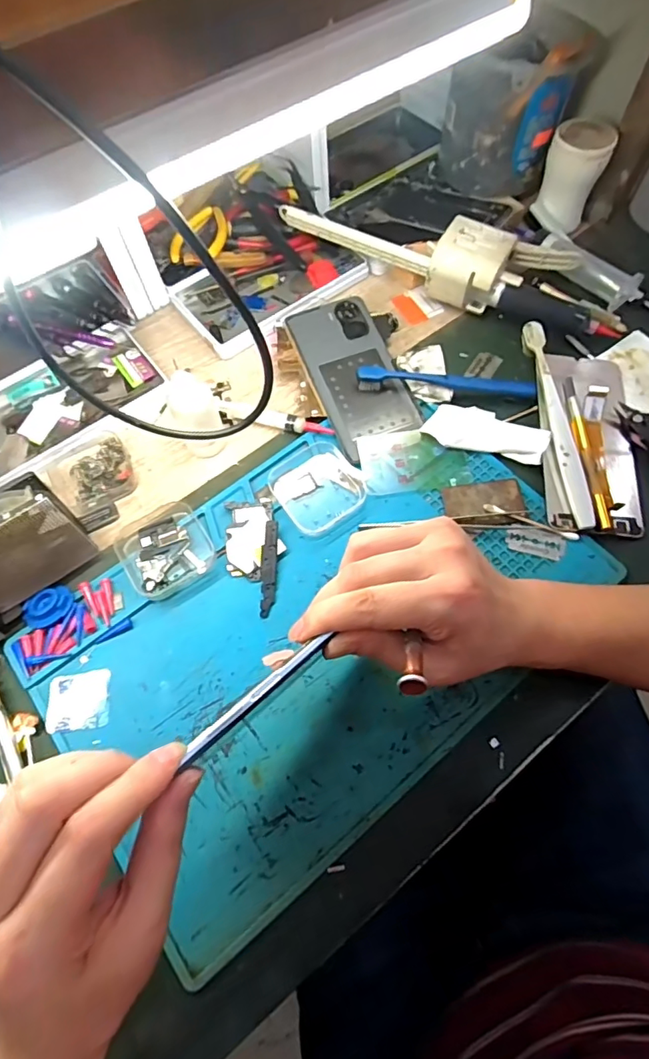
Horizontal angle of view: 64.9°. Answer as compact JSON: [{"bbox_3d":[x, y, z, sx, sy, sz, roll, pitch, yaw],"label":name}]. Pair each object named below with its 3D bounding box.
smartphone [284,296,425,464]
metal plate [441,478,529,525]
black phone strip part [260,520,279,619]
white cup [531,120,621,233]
[{"bbox_3d":[0.025,-0.138,0.446,0.074,0.013,0.154,-20,66,-7],"label":"smartphone"},{"bbox_3d":[0.124,-0.020,0.393,0.059,0.004,0.037,-8,65,-2],"label":"metal plate"},{"bbox_3d":[-0.041,0.029,0.376,0.011,0.004,0.070,6,74,-14],"label":"black phone strip part"},{"bbox_3d":[0.235,-0.337,0.486,0.051,0.071,0.047,23,68,12],"label":"white cup"}]

